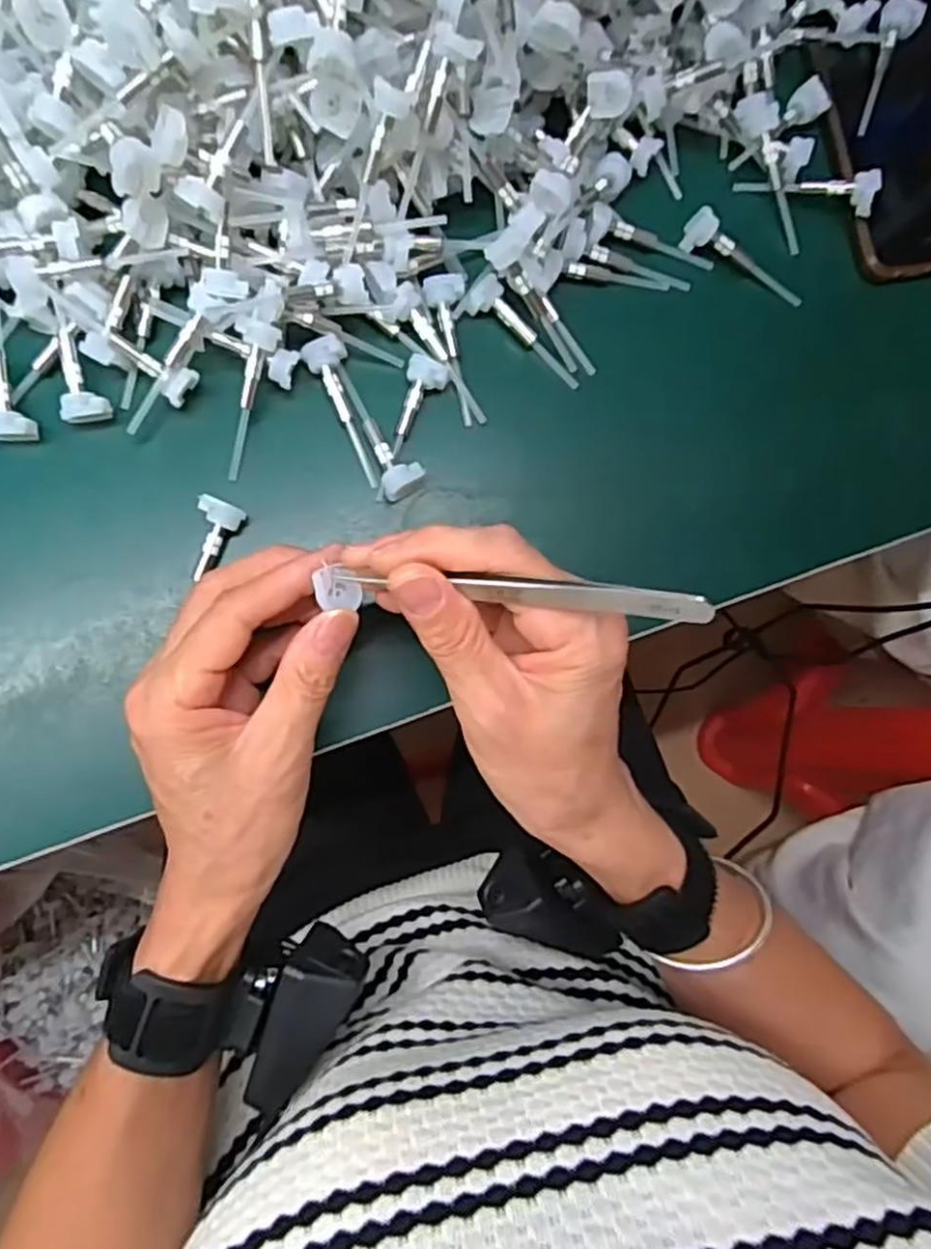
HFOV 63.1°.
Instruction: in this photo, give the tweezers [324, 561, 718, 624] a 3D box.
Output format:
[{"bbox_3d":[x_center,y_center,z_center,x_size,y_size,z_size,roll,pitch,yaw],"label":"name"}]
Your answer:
[{"bbox_3d":[0.011,-0.011,0.243,0.135,0.010,0.008,7,83,31],"label":"tweezers"}]

